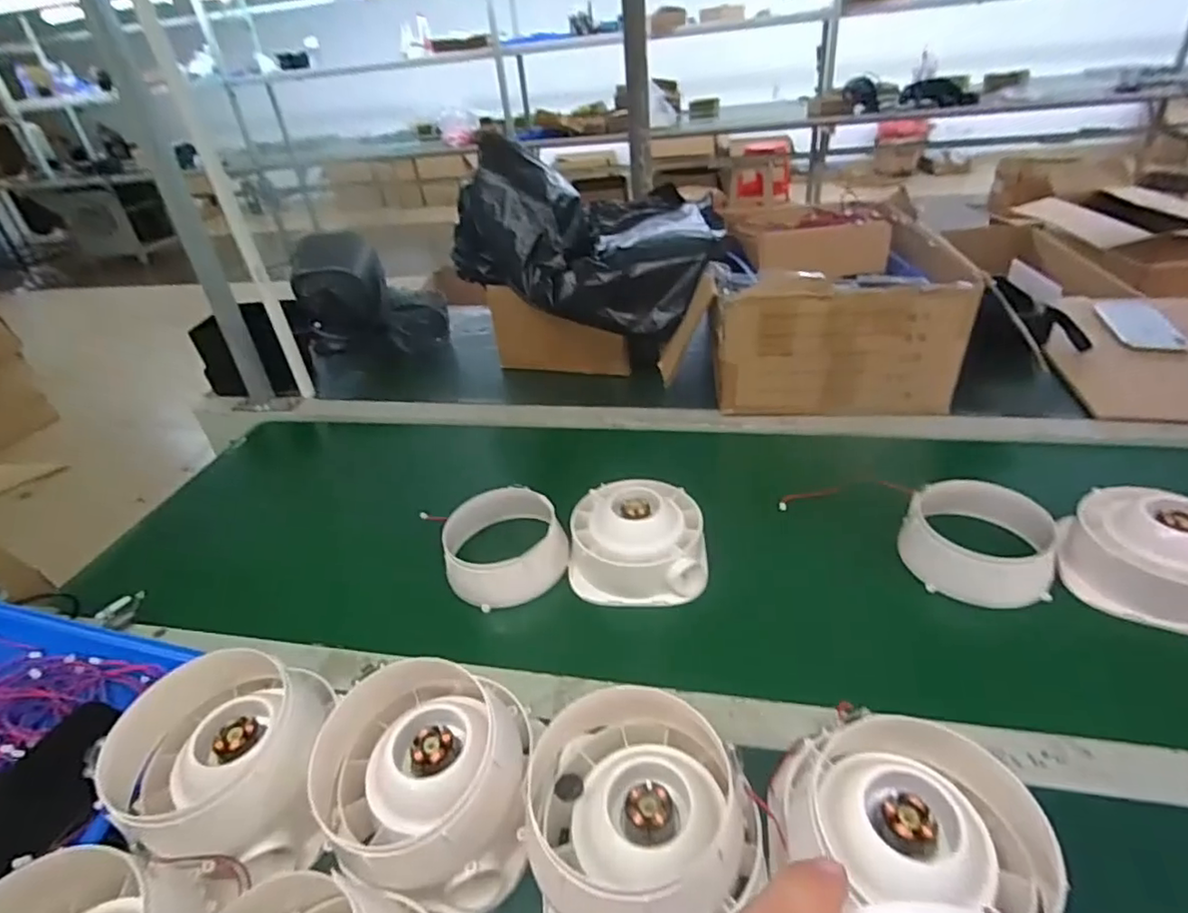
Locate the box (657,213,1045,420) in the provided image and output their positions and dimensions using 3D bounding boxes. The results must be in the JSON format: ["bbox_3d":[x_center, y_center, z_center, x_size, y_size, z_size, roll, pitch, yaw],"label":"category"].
[{"bbox_3d":[0.292,-0.210,0.853,0.366,0.181,0.276,1,35,11],"label":"box"}]

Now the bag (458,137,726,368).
[{"bbox_3d":[-0.004,-0.330,0.955,0.389,0.288,0.430,4,36,14],"label":"bag"}]

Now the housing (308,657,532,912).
[{"bbox_3d":[-0.110,0.208,0.399,0.124,0.090,0.131,-4,35,3],"label":"housing"}]

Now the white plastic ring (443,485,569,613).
[{"bbox_3d":[-0.090,0.089,0.609,0.117,0.065,0.096,-17,36,-15],"label":"white plastic ring"}]

